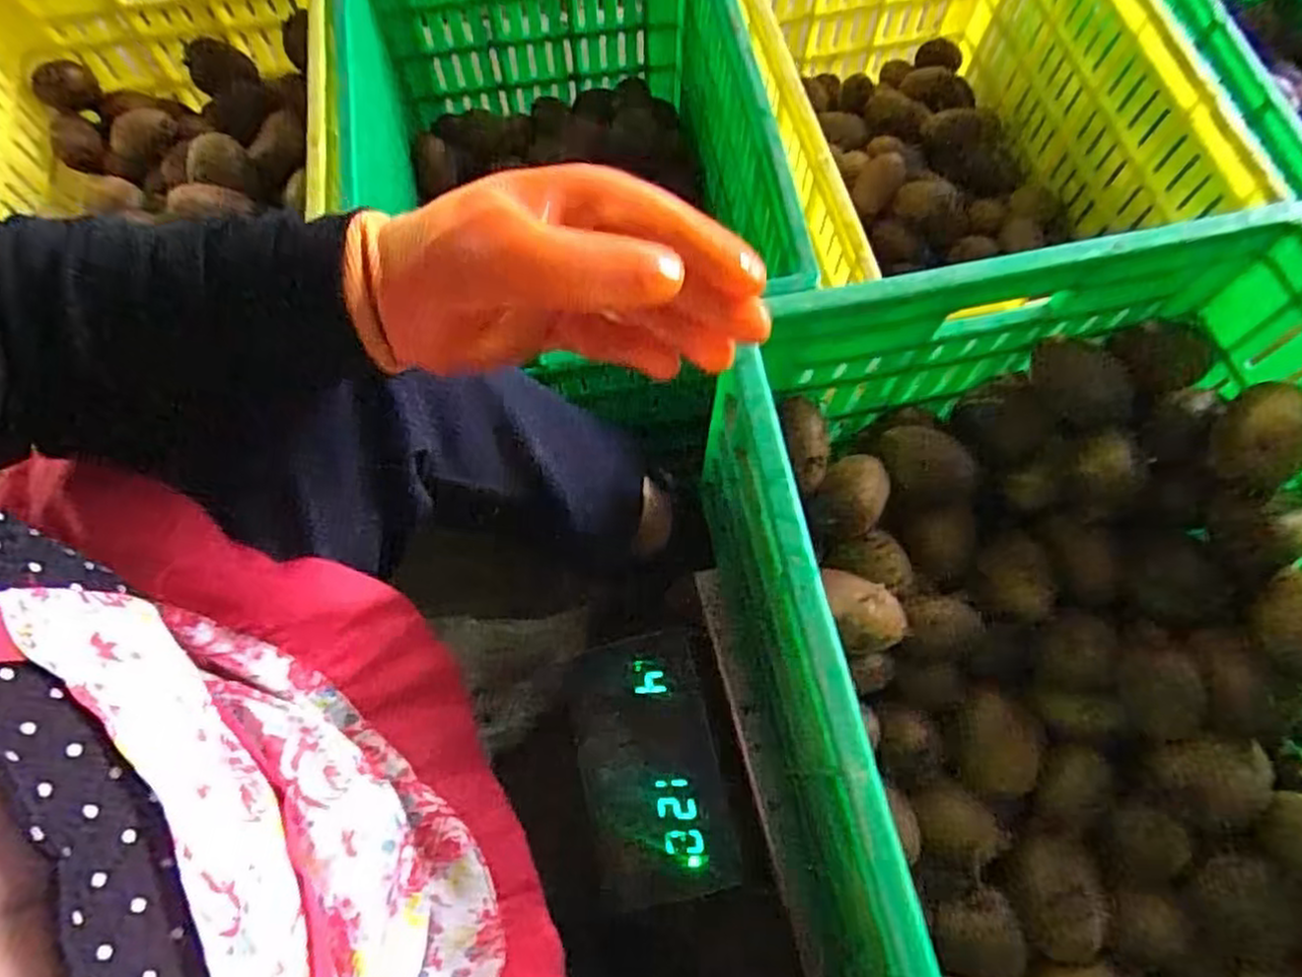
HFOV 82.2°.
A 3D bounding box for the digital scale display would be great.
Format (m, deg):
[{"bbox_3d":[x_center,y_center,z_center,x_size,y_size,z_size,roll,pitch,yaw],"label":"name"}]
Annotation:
[{"bbox_3d":[0.002,0.222,0.603,0.107,0.037,0.195,-15,66,7],"label":"digital scale display"}]

